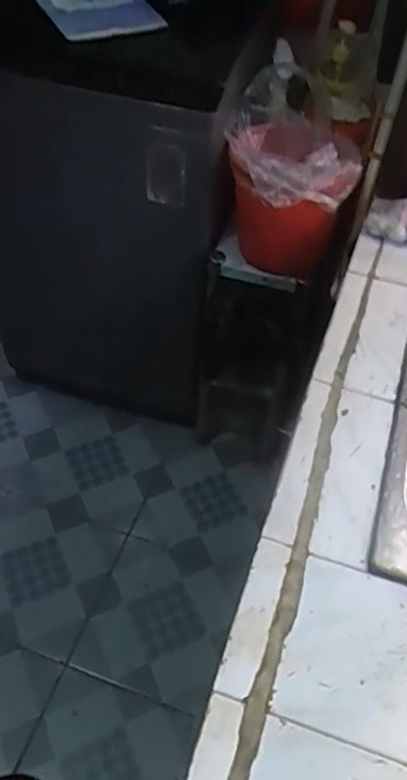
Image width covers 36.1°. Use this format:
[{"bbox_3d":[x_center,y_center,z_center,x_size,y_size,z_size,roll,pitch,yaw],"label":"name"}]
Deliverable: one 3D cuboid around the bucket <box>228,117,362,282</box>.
[{"bbox_3d":[0.142,-0.340,1.101,0.197,0.211,0.241,3,50,-3],"label":"bucket"}]

